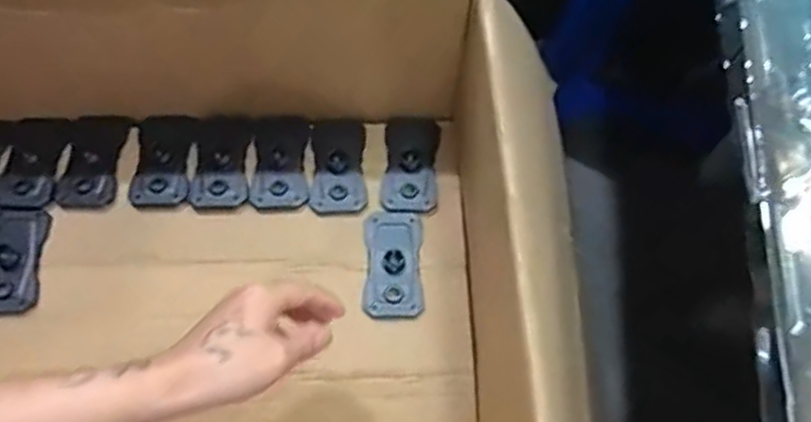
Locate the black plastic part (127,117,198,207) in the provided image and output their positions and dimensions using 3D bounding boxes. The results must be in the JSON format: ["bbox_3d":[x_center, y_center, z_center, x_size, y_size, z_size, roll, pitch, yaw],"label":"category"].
[{"bbox_3d":[-0.261,-0.057,0.714,0.061,0.015,0.107,-1,67,-3],"label":"black plastic part"}]

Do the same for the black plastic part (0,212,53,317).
[{"bbox_3d":[-0.389,0.049,0.652,0.056,0.014,0.102,0,67,-2],"label":"black plastic part"}]

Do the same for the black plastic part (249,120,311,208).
[{"bbox_3d":[-0.135,-0.055,0.720,0.061,0.016,0.116,-1,67,-2],"label":"black plastic part"}]

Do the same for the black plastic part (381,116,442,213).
[{"bbox_3d":[0.007,-0.056,0.713,0.056,0.017,0.114,5,67,0],"label":"black plastic part"}]

